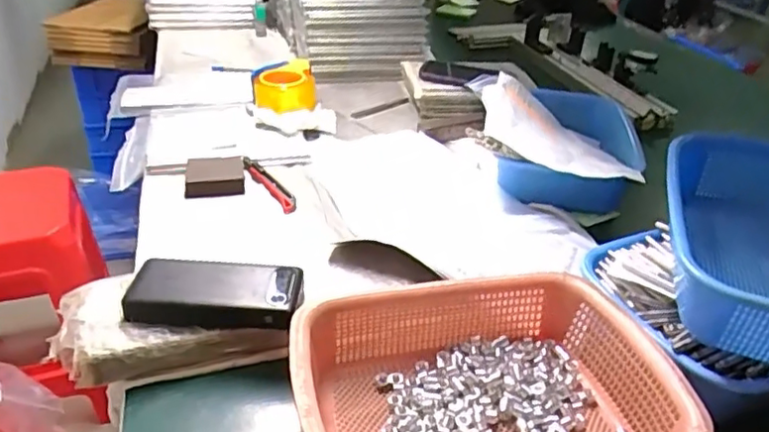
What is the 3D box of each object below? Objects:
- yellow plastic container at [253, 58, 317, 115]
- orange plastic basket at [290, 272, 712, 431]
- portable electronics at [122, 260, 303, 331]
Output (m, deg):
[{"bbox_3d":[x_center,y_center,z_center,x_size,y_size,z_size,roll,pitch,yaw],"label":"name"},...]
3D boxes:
[{"bbox_3d":[-0.179,-0.228,1.093,0.102,0.061,0.115,-6,33,-13],"label":"yellow plastic container"},{"bbox_3d":[0.079,0.143,0.497,0.287,0.075,0.211,-6,33,-14],"label":"orange plastic basket"},{"bbox_3d":[-0.155,0.071,0.575,0.150,0.025,0.071,3,32,1],"label":"portable electronics"}]

